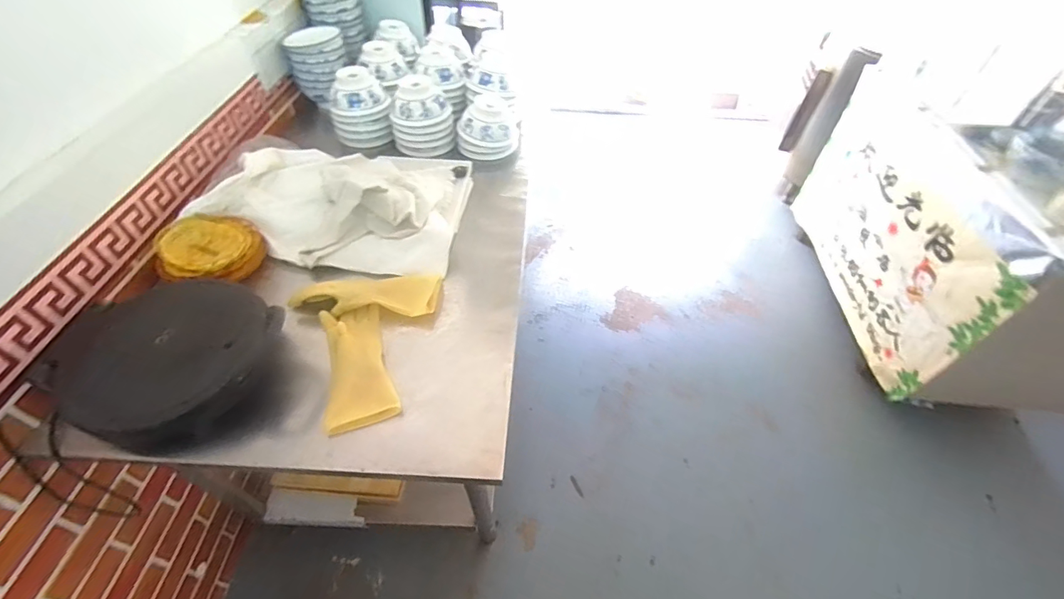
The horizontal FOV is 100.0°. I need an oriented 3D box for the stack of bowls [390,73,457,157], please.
[{"bbox_3d":[-0.336,-0.566,1.361,0.183,0.198,0.162,-9,50,-10],"label":"stack of bowls"}]

